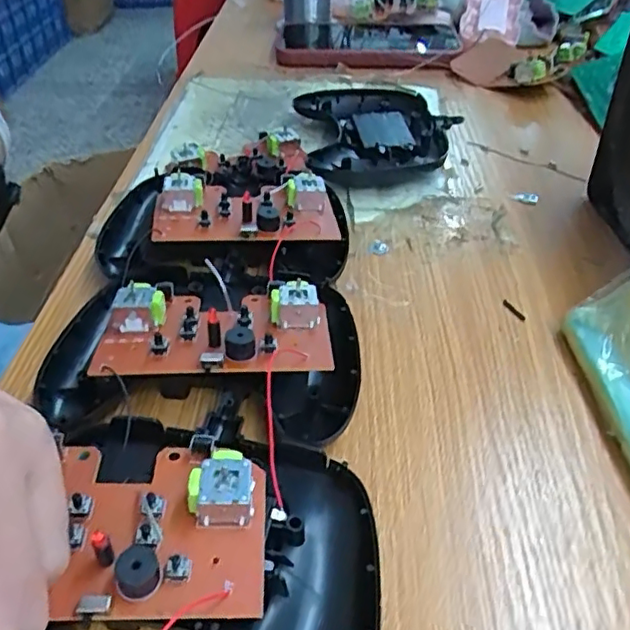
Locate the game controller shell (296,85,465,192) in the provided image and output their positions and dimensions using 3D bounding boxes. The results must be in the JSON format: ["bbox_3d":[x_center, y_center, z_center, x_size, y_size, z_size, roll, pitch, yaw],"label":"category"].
[{"bbox_3d":[0.042,-0.126,0.419,0.100,0.021,0.128,-4,42,-6],"label":"game controller shell"}]

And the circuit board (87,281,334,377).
[{"bbox_3d":[-0.040,0.004,0.248,0.090,0.015,0.054,0,42,-2],"label":"circuit board"}]

